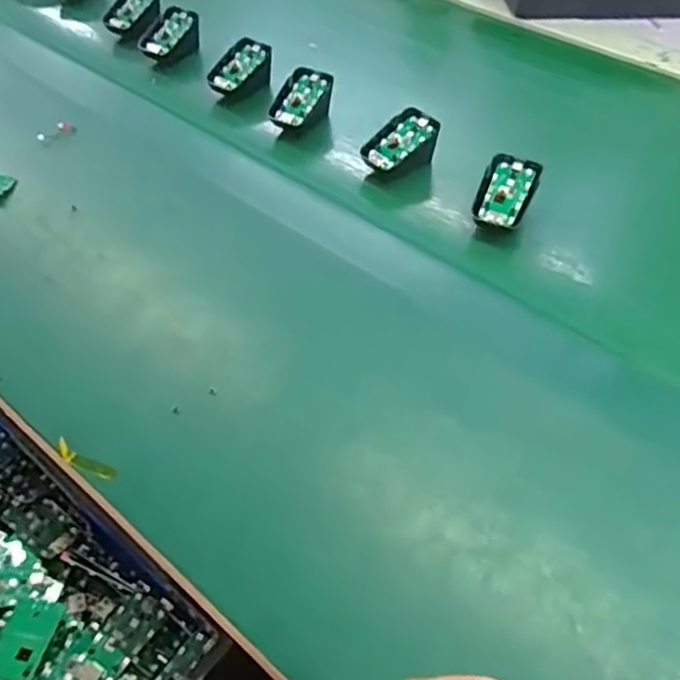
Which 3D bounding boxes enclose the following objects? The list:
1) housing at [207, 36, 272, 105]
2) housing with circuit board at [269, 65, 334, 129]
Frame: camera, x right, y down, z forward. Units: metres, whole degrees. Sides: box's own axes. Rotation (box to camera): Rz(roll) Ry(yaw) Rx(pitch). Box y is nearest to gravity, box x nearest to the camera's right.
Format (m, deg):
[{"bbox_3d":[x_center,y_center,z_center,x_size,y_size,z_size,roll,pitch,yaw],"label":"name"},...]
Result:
[{"bbox_3d":[-0.104,-0.278,0.704,0.046,0.041,0.069,32,57,26],"label":"housing"},{"bbox_3d":[-0.041,-0.227,0.660,0.046,0.048,0.072,33,57,26],"label":"housing with circuit board"}]

